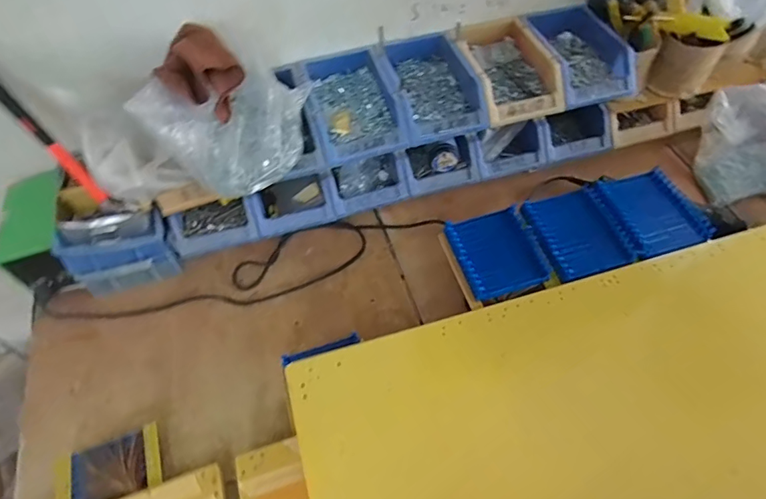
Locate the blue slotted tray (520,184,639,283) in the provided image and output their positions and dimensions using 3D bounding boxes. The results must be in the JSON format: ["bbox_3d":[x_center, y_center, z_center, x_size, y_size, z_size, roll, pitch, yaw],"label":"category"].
[{"bbox_3d":[0.264,-0.027,0.657,0.115,0.023,0.129,-16,55,-10],"label":"blue slotted tray"}]

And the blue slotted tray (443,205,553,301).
[{"bbox_3d":[0.151,0.000,0.648,0.106,0.024,0.120,-15,55,-9],"label":"blue slotted tray"}]

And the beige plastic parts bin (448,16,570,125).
[{"bbox_3d":[0.189,-0.278,0.763,0.124,0.064,0.186,-15,55,-8],"label":"beige plastic parts bin"}]

